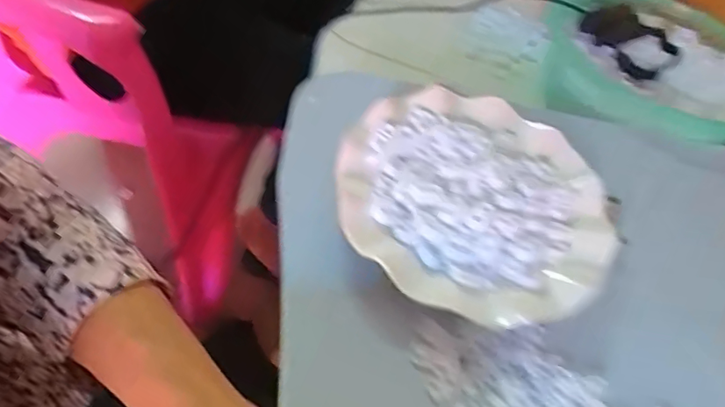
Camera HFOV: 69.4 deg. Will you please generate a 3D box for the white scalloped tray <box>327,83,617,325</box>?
[{"bbox_3d":[0.077,-0.005,0.347,0.178,0.031,0.177,15,52,7],"label":"white scalloped tray"}]

